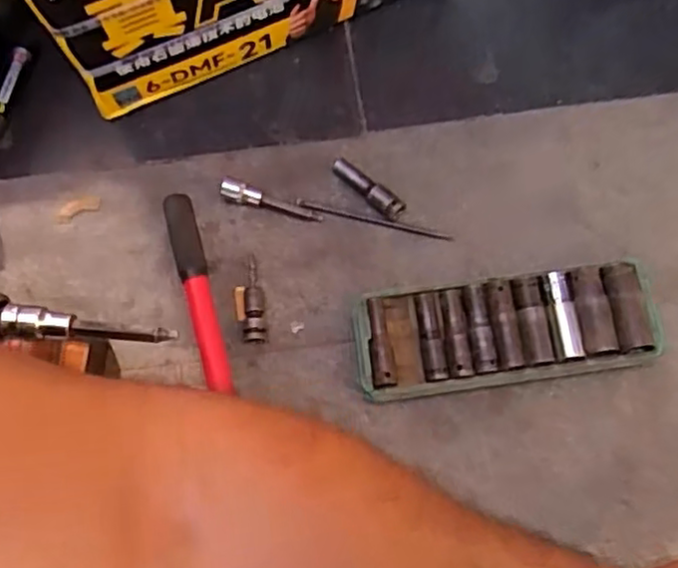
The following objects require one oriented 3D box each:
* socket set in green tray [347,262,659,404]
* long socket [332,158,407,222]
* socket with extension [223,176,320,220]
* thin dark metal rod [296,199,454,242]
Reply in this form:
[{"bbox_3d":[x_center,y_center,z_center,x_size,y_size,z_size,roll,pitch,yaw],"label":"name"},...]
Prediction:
[{"bbox_3d":[0.149,0.042,0.616,0.263,0.030,0.094,-7,75,-2],"label":"socket set in green tray"},{"bbox_3d":[0.028,-0.092,0.656,0.081,0.025,0.019,38,78,10],"label":"long socket"},{"bbox_3d":[-0.065,-0.079,0.657,0.097,0.019,0.018,15,75,4],"label":"socket with extension"},{"bbox_3d":[0.034,-0.061,0.662,0.151,0.009,0.010,12,75,4],"label":"thin dark metal rod"}]

